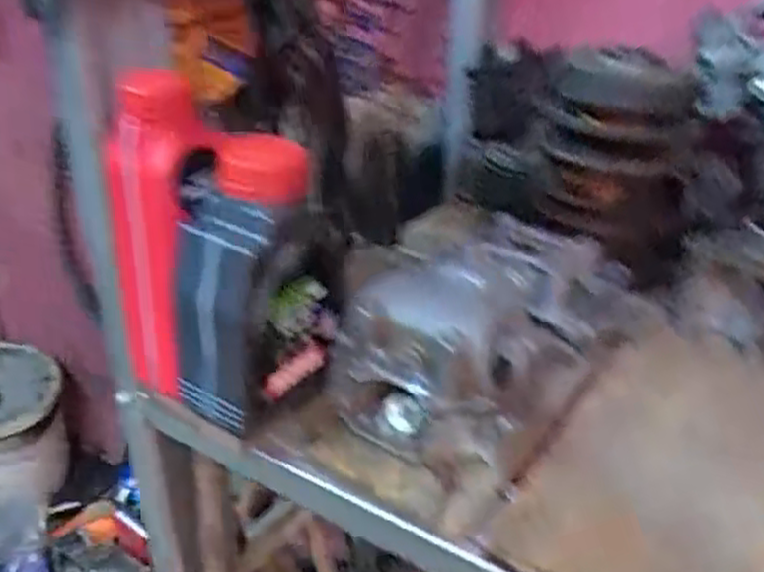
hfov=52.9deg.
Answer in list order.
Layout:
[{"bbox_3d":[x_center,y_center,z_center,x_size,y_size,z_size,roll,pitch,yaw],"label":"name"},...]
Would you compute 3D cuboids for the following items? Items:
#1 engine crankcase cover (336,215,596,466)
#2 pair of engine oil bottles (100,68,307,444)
[{"bbox_3d":[0.078,0.035,0.570,0.117,0.096,0.207,25,37,36],"label":"engine crankcase cover"},{"bbox_3d":[-0.123,-0.036,0.556,0.128,0.233,0.187,-11,32,-20],"label":"pair of engine oil bottles"}]

